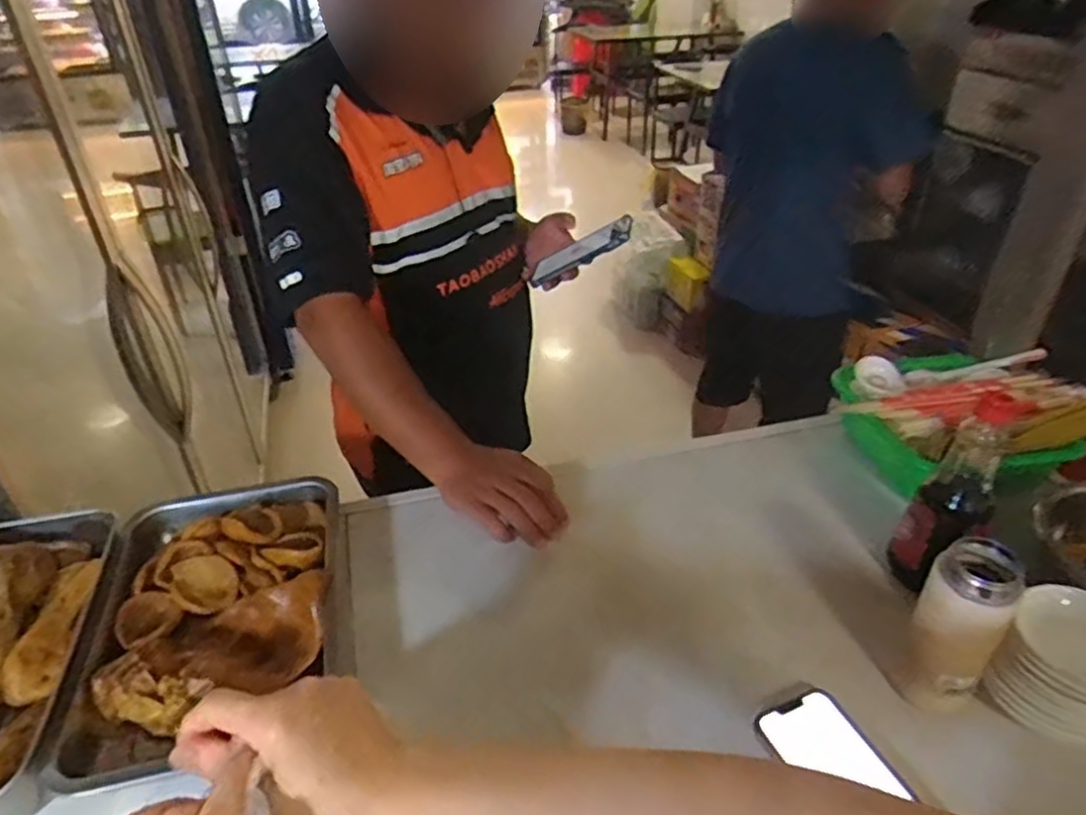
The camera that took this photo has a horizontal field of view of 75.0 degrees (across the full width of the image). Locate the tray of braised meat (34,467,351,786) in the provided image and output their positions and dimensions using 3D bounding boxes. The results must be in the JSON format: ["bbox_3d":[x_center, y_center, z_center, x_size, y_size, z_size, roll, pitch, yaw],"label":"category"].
[{"bbox_3d":[-0.293,0.182,0.646,0.210,0.047,0.295,-10,36,-13],"label":"tray of braised meat"}]

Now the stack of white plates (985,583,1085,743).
[{"bbox_3d":[0.413,0.203,0.552,0.092,0.083,0.098,-23,41,-28],"label":"stack of white plates"}]

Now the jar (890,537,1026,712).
[{"bbox_3d":[0.319,0.173,0.552,0.055,0.144,0.059,22,41,29],"label":"jar"}]

